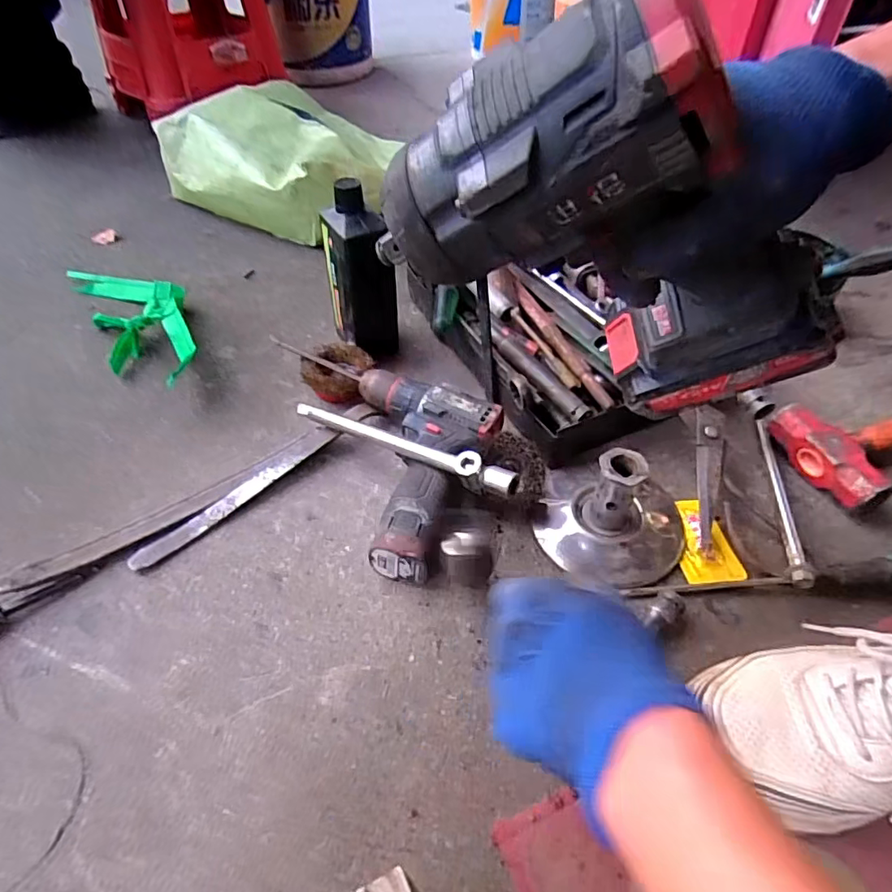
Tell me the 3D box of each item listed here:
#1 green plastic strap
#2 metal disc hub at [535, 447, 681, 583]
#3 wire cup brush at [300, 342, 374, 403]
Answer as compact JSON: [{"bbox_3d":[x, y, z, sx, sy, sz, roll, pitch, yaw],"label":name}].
[{"bbox_3d":[-0.358,-0.154,0.655,0.110,0.033,0.299,-26,55,-27],"label":"green plastic strap"},{"bbox_3d":[0.151,0.046,0.473,0.122,0.068,0.122,3,47,-4],"label":"metal disc hub"},{"bbox_3d":[-0.122,-0.083,0.615,0.073,0.035,0.078,3,47,-4],"label":"wire cup brush"}]

